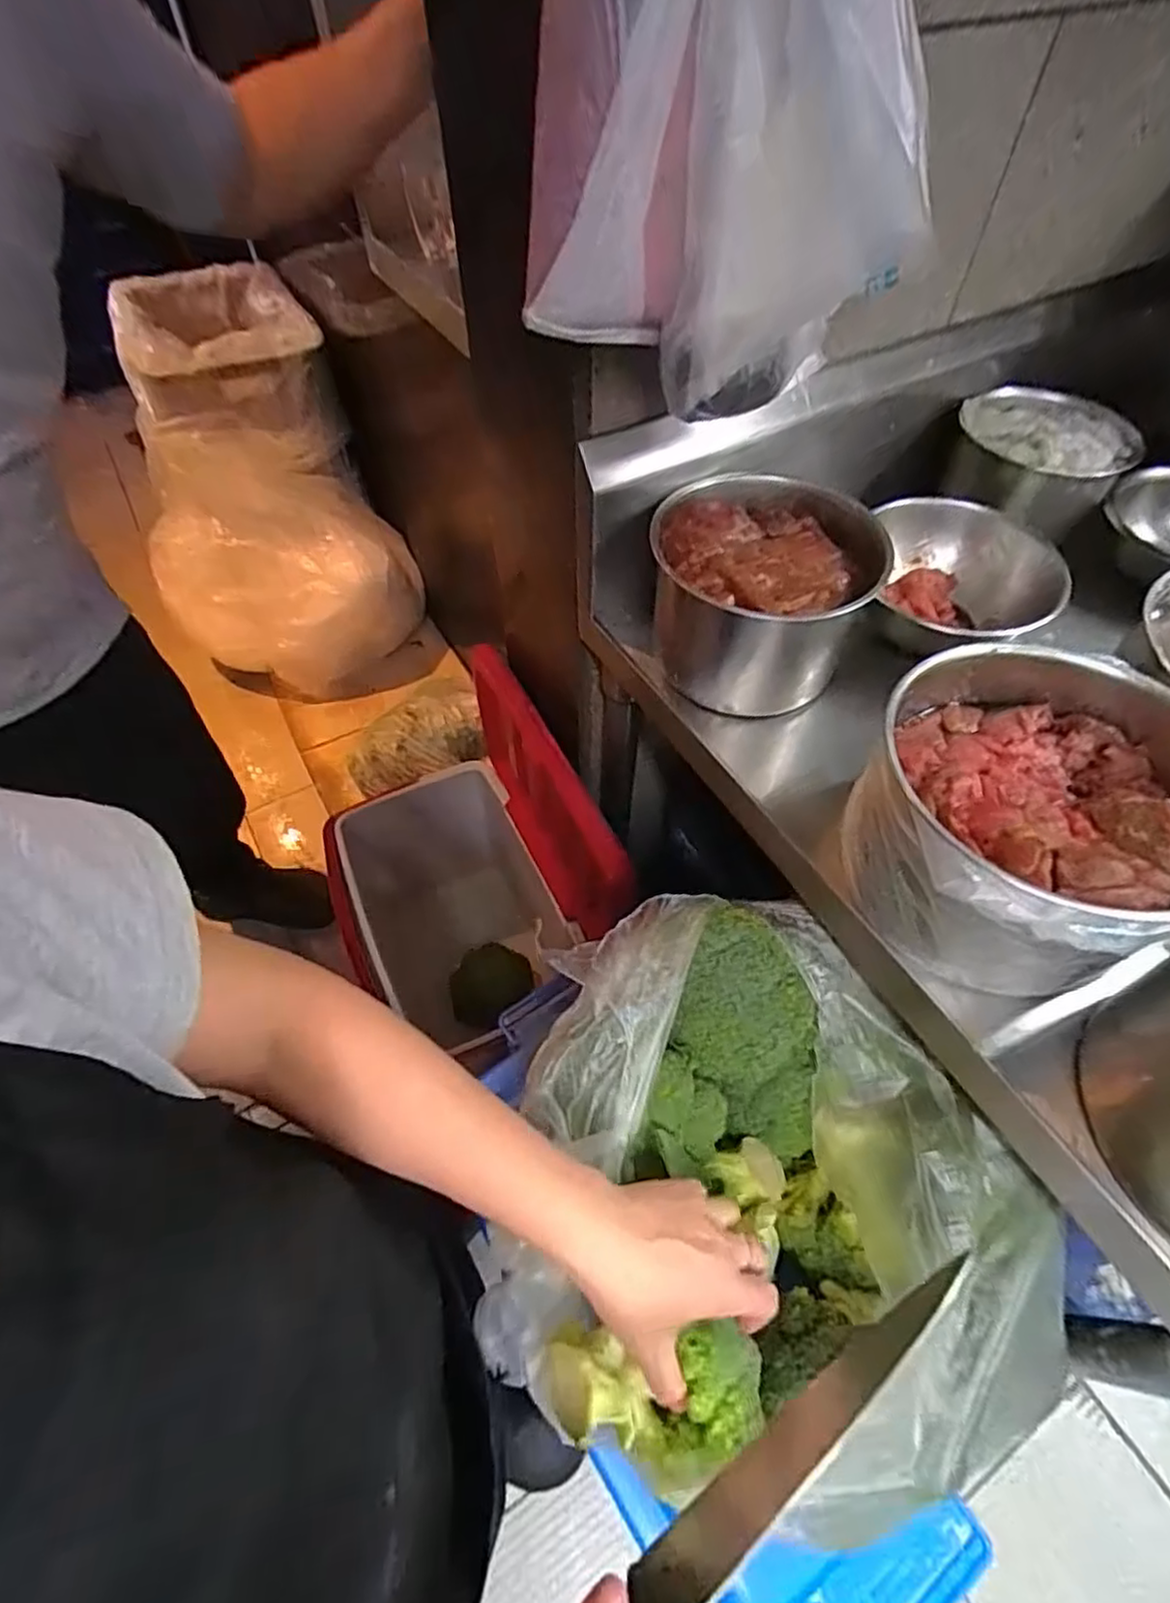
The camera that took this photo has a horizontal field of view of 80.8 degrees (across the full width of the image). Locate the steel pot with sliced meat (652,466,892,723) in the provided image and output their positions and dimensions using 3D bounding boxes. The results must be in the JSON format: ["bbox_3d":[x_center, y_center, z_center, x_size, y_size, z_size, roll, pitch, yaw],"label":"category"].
[{"bbox_3d":[0.139,-0.169,0.560,0.165,0.106,0.166,0,55,1],"label":"steel pot with sliced meat"}]

